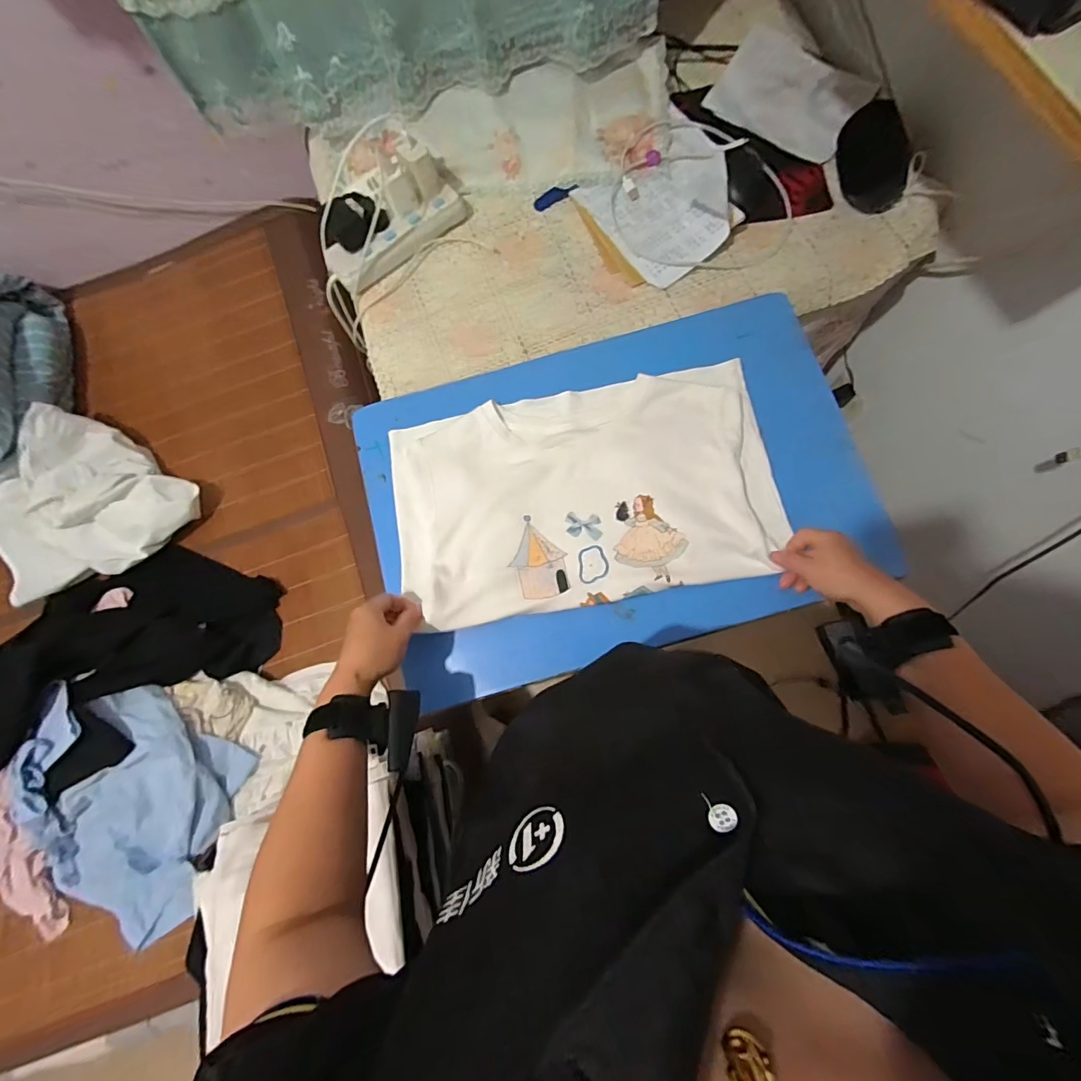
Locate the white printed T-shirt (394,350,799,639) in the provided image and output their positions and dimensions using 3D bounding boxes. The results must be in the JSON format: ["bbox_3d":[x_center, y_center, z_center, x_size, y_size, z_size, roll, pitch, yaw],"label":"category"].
[{"bbox_3d":[0.051,-0.058,0.571,0.448,0.030,0.266,-9,78,-2],"label":"white printed T-shirt"}]

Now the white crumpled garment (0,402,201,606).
[{"bbox_3d":[-0.894,-0.037,0.915,0.319,0.127,0.350,33,80,7],"label":"white crumpled garment"}]

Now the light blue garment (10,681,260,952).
[{"bbox_3d":[-0.674,0.450,0.773,0.267,0.196,0.385,21,79,5],"label":"light blue garment"}]

